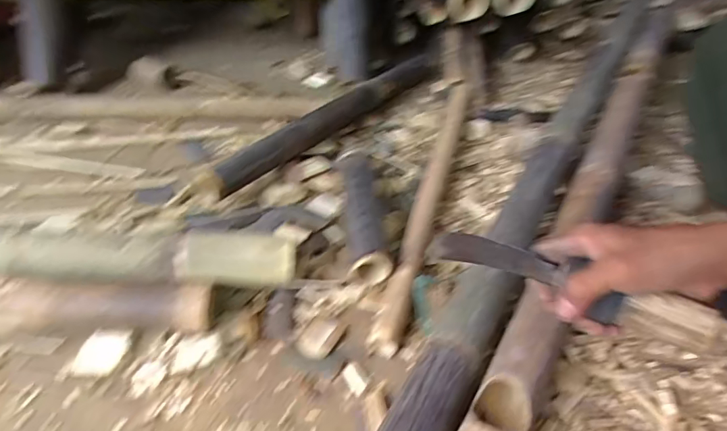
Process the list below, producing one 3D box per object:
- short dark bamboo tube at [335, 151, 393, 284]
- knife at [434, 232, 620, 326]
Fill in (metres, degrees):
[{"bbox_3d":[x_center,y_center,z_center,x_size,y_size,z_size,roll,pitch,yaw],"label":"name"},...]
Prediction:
[{"bbox_3d":[-0.002,-0.016,0.731,0.058,0.058,0.274,-2,45,-7],"label":"short dark bamboo tube"},{"bbox_3d":[0.141,0.045,0.417,0.167,0.043,0.019,17,44,31],"label":"knife"}]

